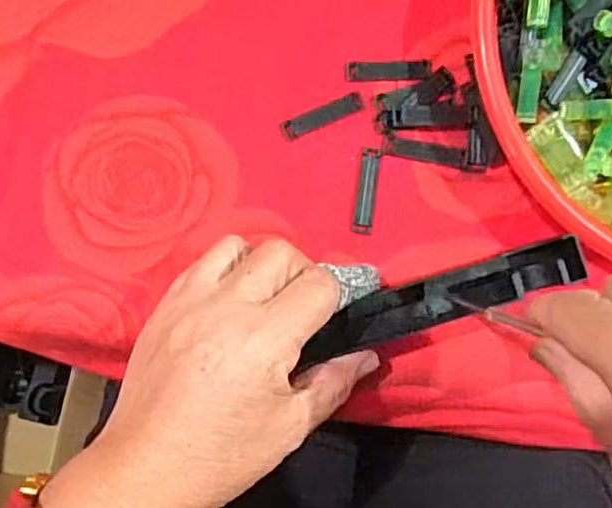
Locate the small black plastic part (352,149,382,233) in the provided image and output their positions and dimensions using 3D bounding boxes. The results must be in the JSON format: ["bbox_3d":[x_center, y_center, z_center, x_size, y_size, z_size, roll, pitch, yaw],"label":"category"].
[{"bbox_3d":[0.032,-0.033,0.342,0.010,0.004,0.045,8,86,-4],"label":"small black plastic part"}]

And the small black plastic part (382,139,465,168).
[{"bbox_3d":[0.063,-0.054,0.347,0.044,0.004,0.010,8,86,-4],"label":"small black plastic part"}]

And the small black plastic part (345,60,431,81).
[{"bbox_3d":[0.044,-0.099,0.348,0.046,0.004,0.011,-3,87,-5],"label":"small black plastic part"}]

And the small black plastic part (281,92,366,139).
[{"bbox_3d":[0.009,-0.074,0.344,0.046,0.004,0.010,-24,89,-6],"label":"small black plastic part"}]

